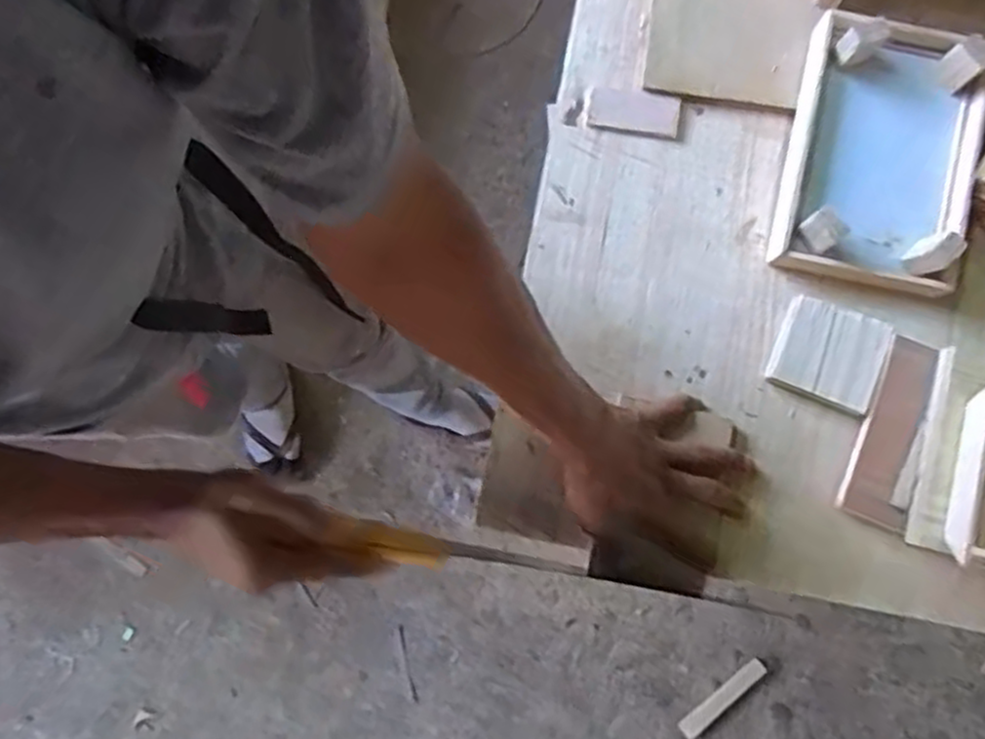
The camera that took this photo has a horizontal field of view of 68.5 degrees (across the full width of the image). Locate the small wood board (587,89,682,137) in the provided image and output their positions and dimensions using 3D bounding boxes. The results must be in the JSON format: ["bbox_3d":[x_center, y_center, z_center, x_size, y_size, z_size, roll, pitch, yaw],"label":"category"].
[{"bbox_3d":[0.125,-0.226,0.636,0.078,0.006,0.036,8,94,2],"label":"small wood board"}]

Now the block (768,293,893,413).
[{"bbox_3d":[0.278,-0.013,0.593,0.086,0.013,0.077,23,82,4],"label":"block"}]

